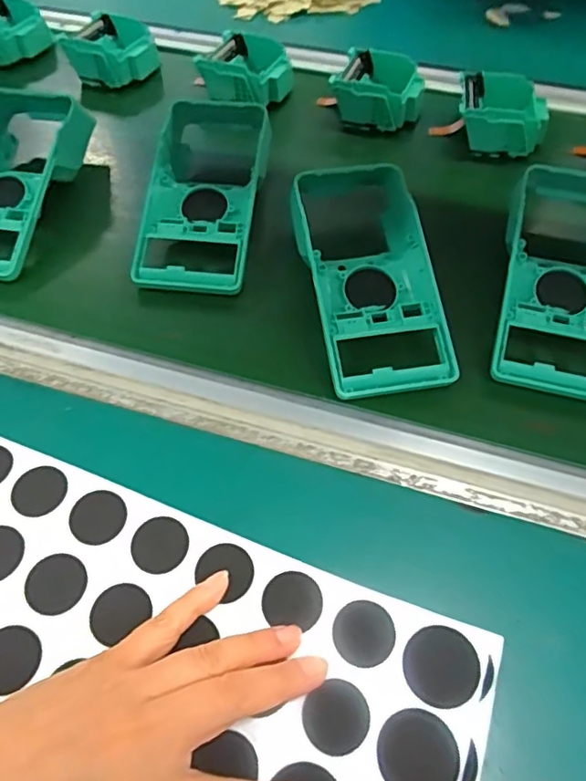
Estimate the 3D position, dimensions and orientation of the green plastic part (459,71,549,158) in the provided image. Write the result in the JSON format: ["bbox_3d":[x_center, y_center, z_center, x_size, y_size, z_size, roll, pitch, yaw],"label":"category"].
[{"bbox_3d":[0.188,-0.247,0.520,0.079,0.044,0.070,11,55,7],"label":"green plastic part"}]

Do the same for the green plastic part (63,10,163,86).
[{"bbox_3d":[-0.188,-0.351,0.601,0.085,0.033,0.087,-39,63,-24],"label":"green plastic part"}]

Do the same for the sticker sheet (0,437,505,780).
[{"bbox_3d":[-0.064,0.117,0.279,0.303,0.008,0.120,16,56,11],"label":"sticker sheet"}]

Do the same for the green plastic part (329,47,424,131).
[{"bbox_3d":[0.081,-0.281,0.548,0.082,0.037,0.083,15,56,10],"label":"green plastic part"}]

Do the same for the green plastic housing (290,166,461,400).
[{"bbox_3d":[0.050,-0.086,0.399,0.084,0.052,0.184,-9,55,-7],"label":"green plastic housing"}]

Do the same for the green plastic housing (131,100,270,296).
[{"bbox_3d":[-0.068,-0.158,0.454,0.088,0.049,0.185,5,55,3],"label":"green plastic housing"}]

